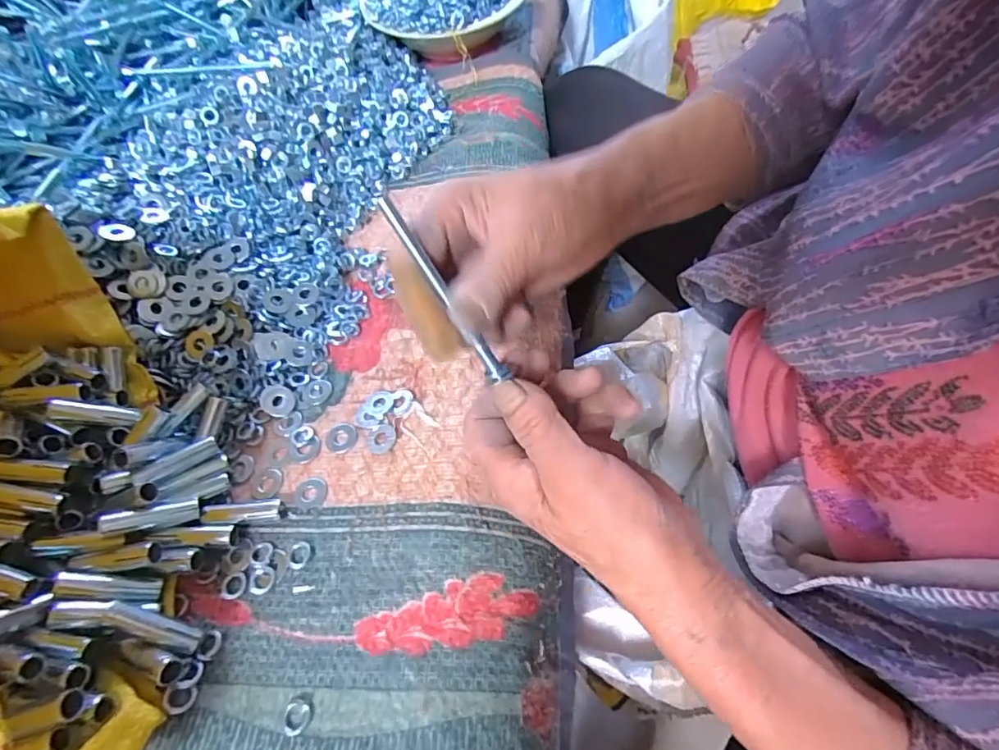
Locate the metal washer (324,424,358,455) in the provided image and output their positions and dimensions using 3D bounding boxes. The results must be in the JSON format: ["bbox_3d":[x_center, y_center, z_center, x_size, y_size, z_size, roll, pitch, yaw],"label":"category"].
[{"bbox_3d":[-0.095,0.037,0.303,0.020,0.004,0.018,36,67,24],"label":"metal washer"}]

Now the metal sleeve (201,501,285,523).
[{"bbox_3d":[-0.139,0.075,0.279,0.040,0.012,0.011,-5,57,2],"label":"metal sleeve"}]

